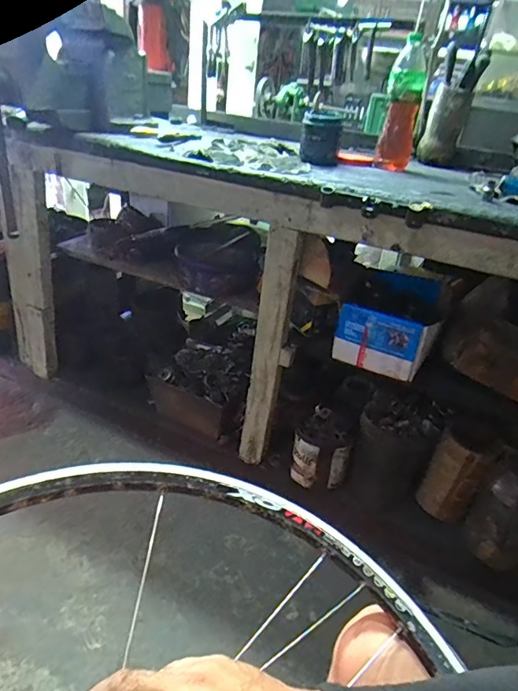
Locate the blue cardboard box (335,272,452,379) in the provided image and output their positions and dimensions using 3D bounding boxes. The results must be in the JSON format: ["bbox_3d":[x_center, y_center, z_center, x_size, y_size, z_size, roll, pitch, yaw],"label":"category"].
[{"bbox_3d":[0.323,-0.058,1.132,0.207,0.149,0.270,19,31,20],"label":"blue cardboard box"}]

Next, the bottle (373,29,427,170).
[{"bbox_3d":[0.325,-0.544,1.057,0.079,0.260,0.063,13,30,10],"label":"bottle"}]

